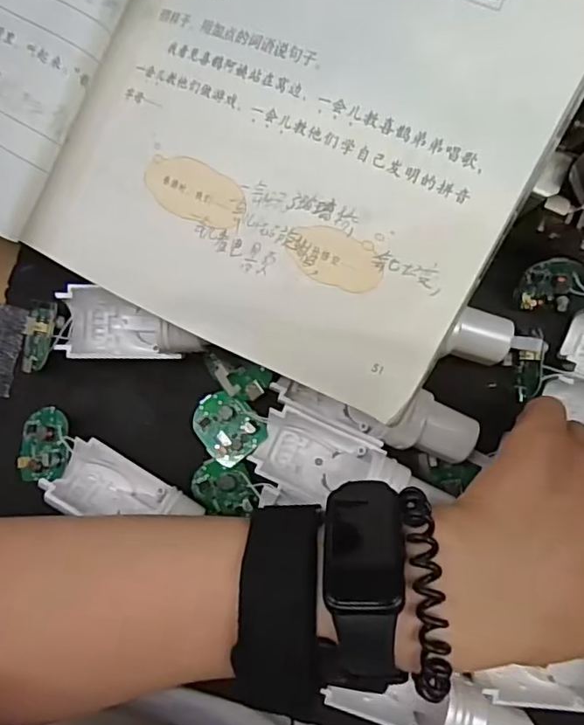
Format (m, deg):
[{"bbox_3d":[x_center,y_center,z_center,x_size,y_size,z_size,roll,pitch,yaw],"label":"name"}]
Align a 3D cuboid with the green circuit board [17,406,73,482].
[{"bbox_3d":[-0.118,0.039,0.276,0.027,0.006,0.034,-4,75,18],"label":"green circuit board"}]

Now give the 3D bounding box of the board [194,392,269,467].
[{"bbox_3d":[-0.032,0.032,0.278,0.035,0.006,0.027,41,86,1],"label":"board"}]

